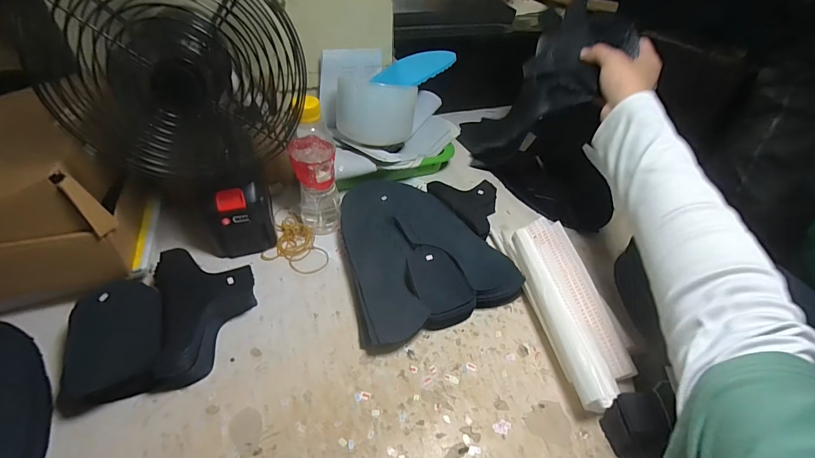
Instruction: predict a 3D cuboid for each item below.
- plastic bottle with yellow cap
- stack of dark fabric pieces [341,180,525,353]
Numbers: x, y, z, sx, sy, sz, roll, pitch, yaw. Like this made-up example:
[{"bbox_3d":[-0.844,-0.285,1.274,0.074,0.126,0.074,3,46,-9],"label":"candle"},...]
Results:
[{"bbox_3d":[-0.120,-0.074,0.489,0.056,0.178,0.055,-8,48,-9],"label":"plastic bottle with yellow cap"},{"bbox_3d":[0.004,0.019,0.501,0.198,0.038,0.250,-17,50,-16],"label":"stack of dark fabric pieces"}]

